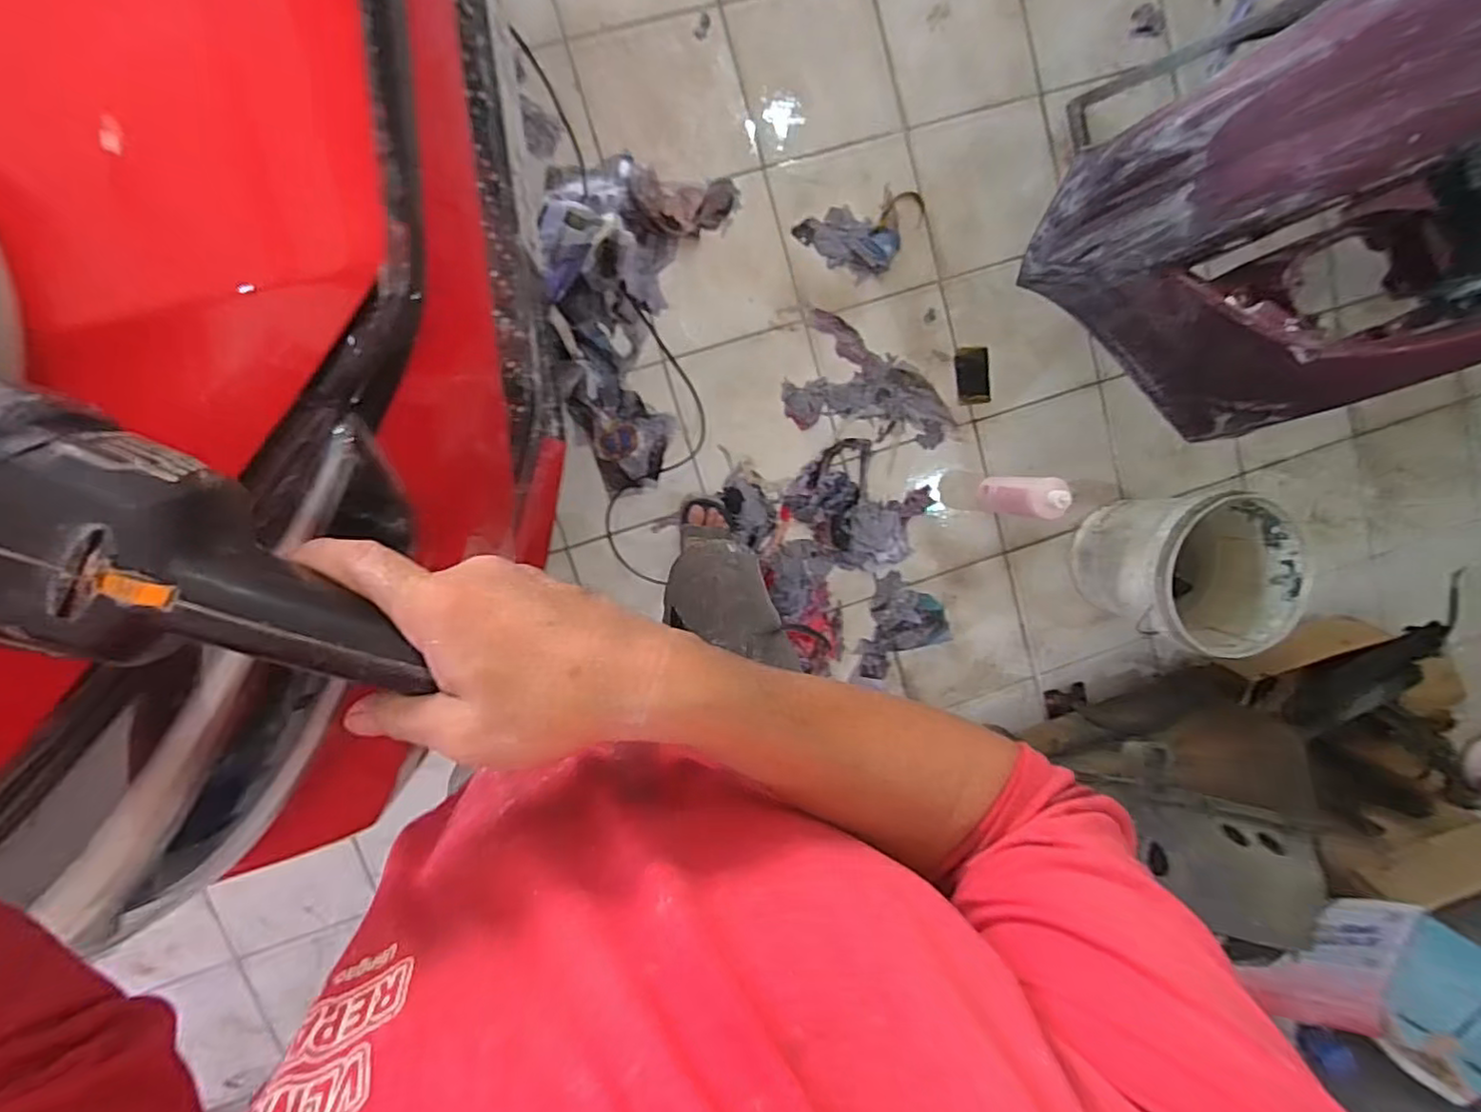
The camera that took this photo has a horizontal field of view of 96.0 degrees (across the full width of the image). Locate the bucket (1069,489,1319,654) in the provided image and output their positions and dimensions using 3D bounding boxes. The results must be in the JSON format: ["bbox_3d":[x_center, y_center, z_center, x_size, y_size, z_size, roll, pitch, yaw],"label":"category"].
[{"bbox_3d":[0.873,0.023,1.349,0.267,0.344,0.286,-1,97,-6],"label":"bucket"}]

